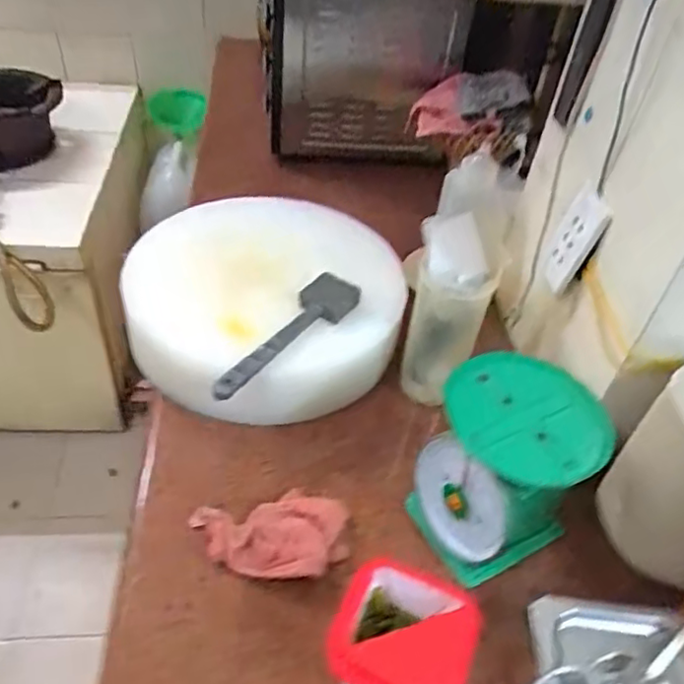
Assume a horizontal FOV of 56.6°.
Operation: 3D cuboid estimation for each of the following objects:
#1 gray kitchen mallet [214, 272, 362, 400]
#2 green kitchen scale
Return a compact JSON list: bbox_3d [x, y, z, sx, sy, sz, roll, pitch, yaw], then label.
[{"bbox_3d":[-0.073,-0.013,0.786,0.052,0.036,0.242,33,50,24],"label":"gray kitchen mallet"},{"bbox_3d":[0.173,0.139,0.692,0.154,0.191,0.151,-28,54,-30],"label":"green kitchen scale"}]

